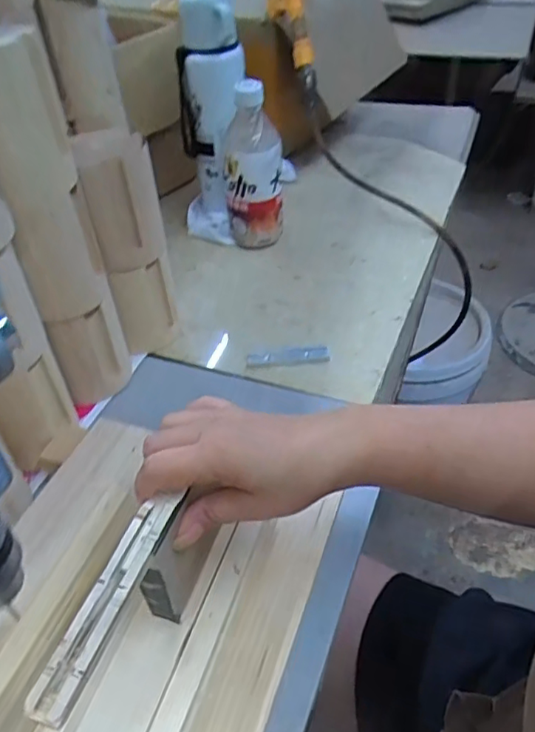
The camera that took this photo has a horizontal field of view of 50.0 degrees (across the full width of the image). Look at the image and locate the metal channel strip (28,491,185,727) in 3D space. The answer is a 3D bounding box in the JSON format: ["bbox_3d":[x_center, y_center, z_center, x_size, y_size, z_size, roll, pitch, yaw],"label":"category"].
[{"bbox_3d":[-0.074,0.106,0.272,0.019,0.004,0.113,12,45,17],"label":"metal channel strip"}]

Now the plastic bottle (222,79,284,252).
[{"bbox_3d":[-0.017,-0.226,0.664,0.068,0.185,0.054,-5,42,-3],"label":"plastic bottle"}]

